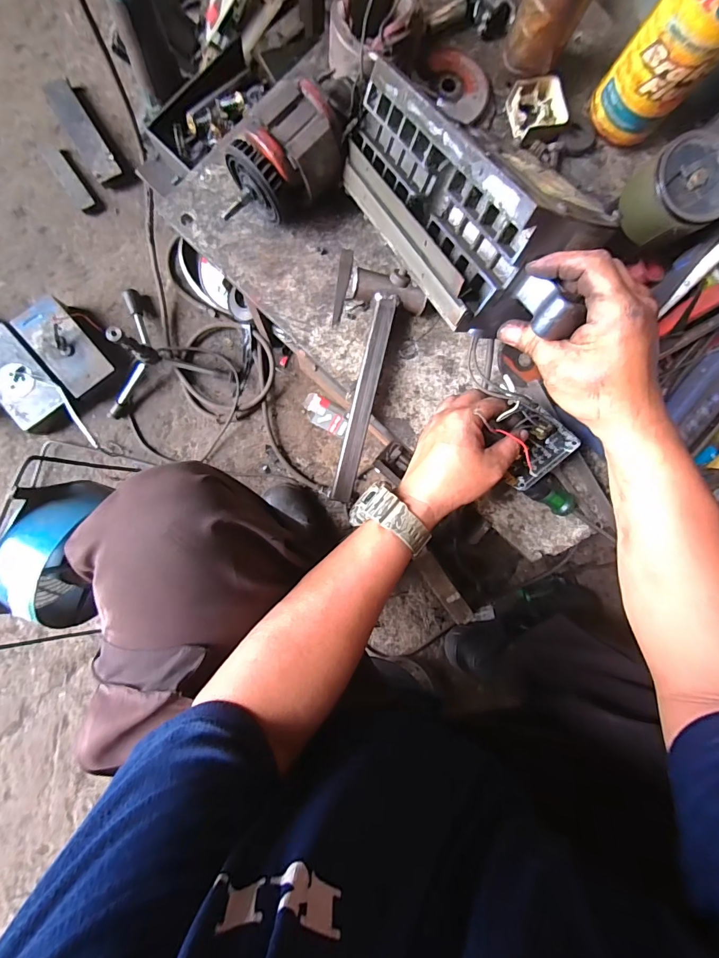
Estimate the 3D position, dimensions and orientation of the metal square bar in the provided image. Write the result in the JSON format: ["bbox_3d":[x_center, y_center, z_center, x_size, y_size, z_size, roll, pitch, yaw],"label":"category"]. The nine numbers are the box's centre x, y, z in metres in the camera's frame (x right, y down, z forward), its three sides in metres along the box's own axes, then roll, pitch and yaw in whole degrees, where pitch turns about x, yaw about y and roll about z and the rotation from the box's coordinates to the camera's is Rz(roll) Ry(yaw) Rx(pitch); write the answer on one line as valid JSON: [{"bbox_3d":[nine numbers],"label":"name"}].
[{"bbox_3d":[0.004,-0.088,0.473,0.024,0.028,0.229,13,91,-6],"label":"metal square bar"}]

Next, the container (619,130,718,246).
[{"bbox_3d":[0.332,-0.298,0.425,0.086,0.054,0.082,0,90,-6],"label":"container"}]

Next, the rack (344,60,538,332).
[{"bbox_3d":[0.049,-0.258,0.358,0.061,0.089,0.258,-24,67,-4],"label":"rack"}]

